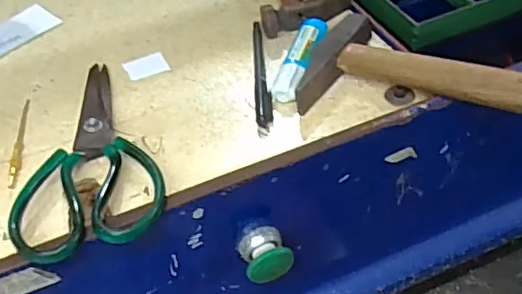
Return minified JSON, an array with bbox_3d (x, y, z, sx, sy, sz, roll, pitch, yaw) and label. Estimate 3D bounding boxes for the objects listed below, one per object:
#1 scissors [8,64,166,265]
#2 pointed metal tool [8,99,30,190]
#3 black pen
[{"bbox_3d":[-0.128,-0.004,0.431,0.100,0.023,0.204,-11,46,-4],"label":"scissors"},{"bbox_3d":[-0.197,-0.004,0.457,0.008,0.005,0.103,-11,46,-5],"label":"pointed metal tool"},{"bbox_3d":[0.001,-0.064,0.480,0.013,0.011,0.142,-4,46,2],"label":"black pen"}]

